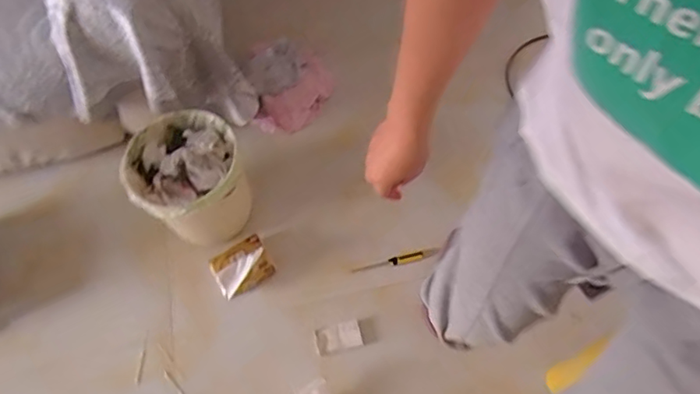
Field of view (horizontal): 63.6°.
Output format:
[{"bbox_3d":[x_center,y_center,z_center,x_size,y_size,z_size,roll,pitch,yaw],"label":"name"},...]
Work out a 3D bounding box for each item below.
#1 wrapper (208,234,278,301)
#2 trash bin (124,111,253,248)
[{"bbox_3d":[-0.246,0.158,1.287,0.128,0.030,0.108,-31,68,-12],"label":"wrapper"},{"bbox_3d":[-0.353,-0.038,1.269,0.232,0.236,0.230,-2,62,3],"label":"trash bin"}]

